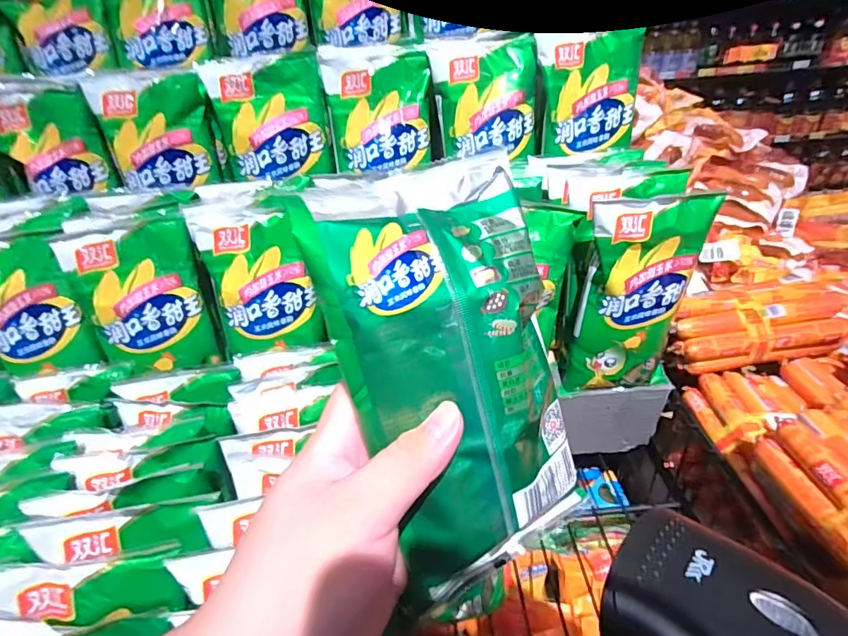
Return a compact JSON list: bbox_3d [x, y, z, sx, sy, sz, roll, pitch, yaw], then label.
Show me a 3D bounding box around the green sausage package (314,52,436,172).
[{"bbox_3d":[-0.043,-0.207,0.487,0.102,0.112,0.038,-4,12,0],"label":"green sausage package"}]

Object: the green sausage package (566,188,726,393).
[{"bbox_3d":[0.189,-0.015,0.423,0.101,0.182,0.029,-10,35,-8],"label":"green sausage package"}]

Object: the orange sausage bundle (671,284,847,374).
[{"bbox_3d":[0.337,0.008,0.473,0.174,0.060,0.055,-5,34,-1],"label":"orange sausage bundle"}]

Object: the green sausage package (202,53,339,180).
[{"bbox_3d":[-0.148,-0.191,0.462,0.103,0.105,0.028,-15,36,-15],"label":"green sausage package"}]

